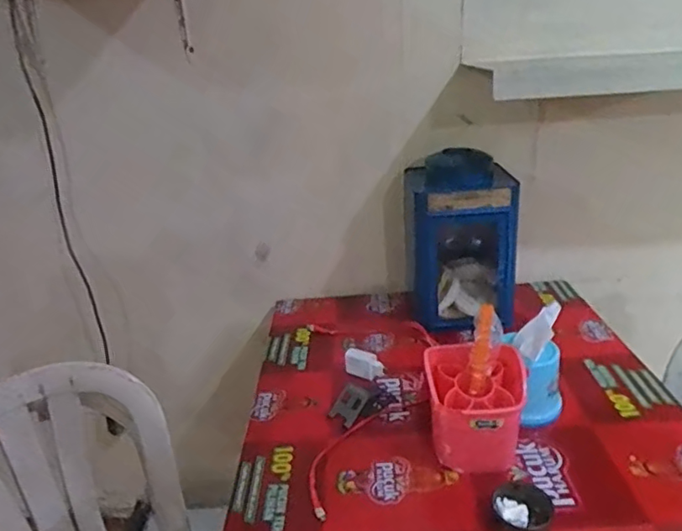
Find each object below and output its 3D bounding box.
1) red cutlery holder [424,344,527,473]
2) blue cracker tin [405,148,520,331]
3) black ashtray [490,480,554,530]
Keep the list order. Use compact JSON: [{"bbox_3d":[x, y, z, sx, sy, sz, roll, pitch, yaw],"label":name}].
[{"bbox_3d":[0.226,0.241,0.938,0.154,0.192,0.141,1,25,13],"label":"red cutlery holder"},{"bbox_3d":[0.295,-0.080,1.374,0.248,0.382,0.258,-1,25,8],"label":"blue cracker tin"},{"bbox_3d":[0.269,0.365,0.823,0.084,0.040,0.085,-4,24,2],"label":"black ashtray"}]

